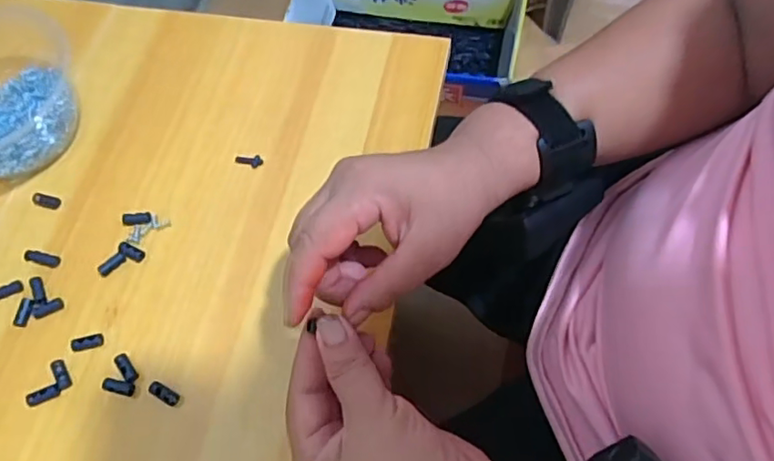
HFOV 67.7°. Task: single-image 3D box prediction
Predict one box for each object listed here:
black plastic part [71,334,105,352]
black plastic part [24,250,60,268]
[{"bbox_3d":[-0.192,0.071,0.369,0.021,0.004,0.009,-12,65,-3],"label":"black plastic part"},{"bbox_3d":[-0.239,0.019,0.399,0.027,0.004,0.009,12,66,9],"label":"black plastic part"}]

